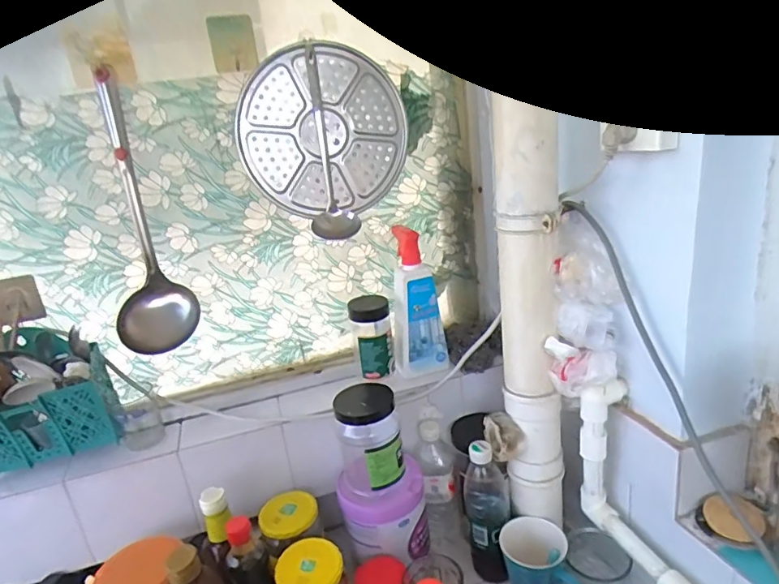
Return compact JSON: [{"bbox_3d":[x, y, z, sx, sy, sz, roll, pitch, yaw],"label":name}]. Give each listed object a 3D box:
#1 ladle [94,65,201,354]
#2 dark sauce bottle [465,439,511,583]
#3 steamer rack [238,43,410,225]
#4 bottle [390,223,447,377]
[{"bbox_3d":[-0.339,-0.096,0.666,0.100,0.343,0.093,-17,21,-27],"label":"ladle"},{"bbox_3d":[0.146,0.328,0.756,0.065,0.214,0.057,-4,19,11],"label":"dark sauce bottle"},{"bbox_3d":[-0.094,-0.233,0.751,0.240,0.227,0.015,-11,11,-10],"label":"steamer rack"},{"bbox_3d":[0.041,0.018,0.825,0.083,0.227,0.069,-9,18,-4],"label":"bottle"}]

